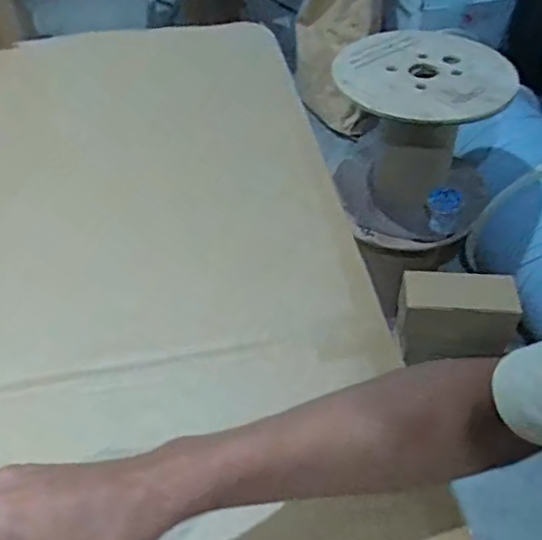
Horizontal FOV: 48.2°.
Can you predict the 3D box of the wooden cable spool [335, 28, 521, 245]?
[{"bbox_3d":[0.295,-0.275,1.254,0.330,0.304,0.363,13,48,13],"label":"wooden cable spool"}]

